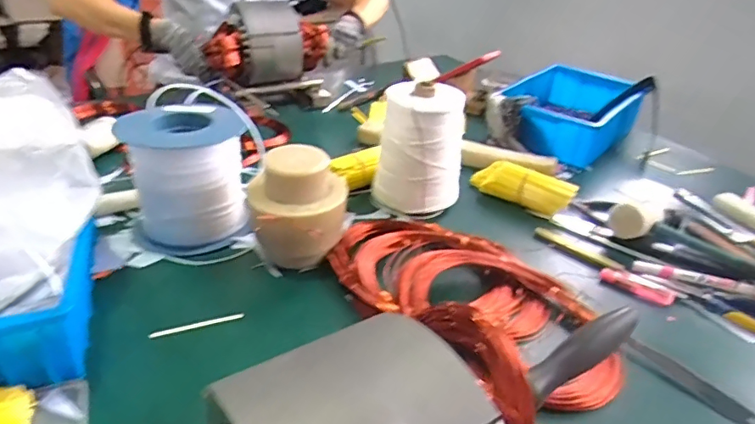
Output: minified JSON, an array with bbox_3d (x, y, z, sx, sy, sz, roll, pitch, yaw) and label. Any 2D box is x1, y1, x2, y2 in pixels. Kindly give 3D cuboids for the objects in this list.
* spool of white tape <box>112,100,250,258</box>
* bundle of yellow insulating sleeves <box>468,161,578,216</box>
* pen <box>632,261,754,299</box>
[{"bbox_3d":[-0.233,-0.045,0.636,0.141,0.133,0.140,-10,35,-21],"label":"spool of white tape"},{"bbox_3d":[0.207,-0.040,0.753,0.152,0.052,0.030,29,40,34],"label":"bundle of yellow insulating sleeves"},{"bbox_3d":[0.379,0.079,0.608,0.140,0.016,0.019,15,34,17],"label":"pen"}]

